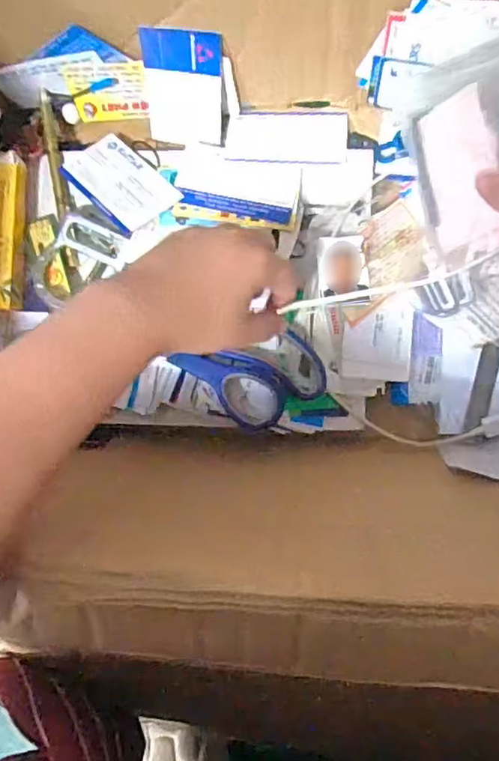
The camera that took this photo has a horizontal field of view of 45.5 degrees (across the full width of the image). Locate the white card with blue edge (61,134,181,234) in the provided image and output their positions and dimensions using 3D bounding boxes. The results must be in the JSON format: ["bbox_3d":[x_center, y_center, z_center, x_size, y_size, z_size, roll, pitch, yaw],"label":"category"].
[{"bbox_3d":[-0.095,-0.146,0.435,0.052,0.005,0.083,-38,70,-13],"label":"white card with blue edge"}]

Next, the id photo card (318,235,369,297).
[{"bbox_3d":[0.066,-0.082,0.421,0.036,0.005,0.041,-6,92,-15],"label":"id photo card"}]

